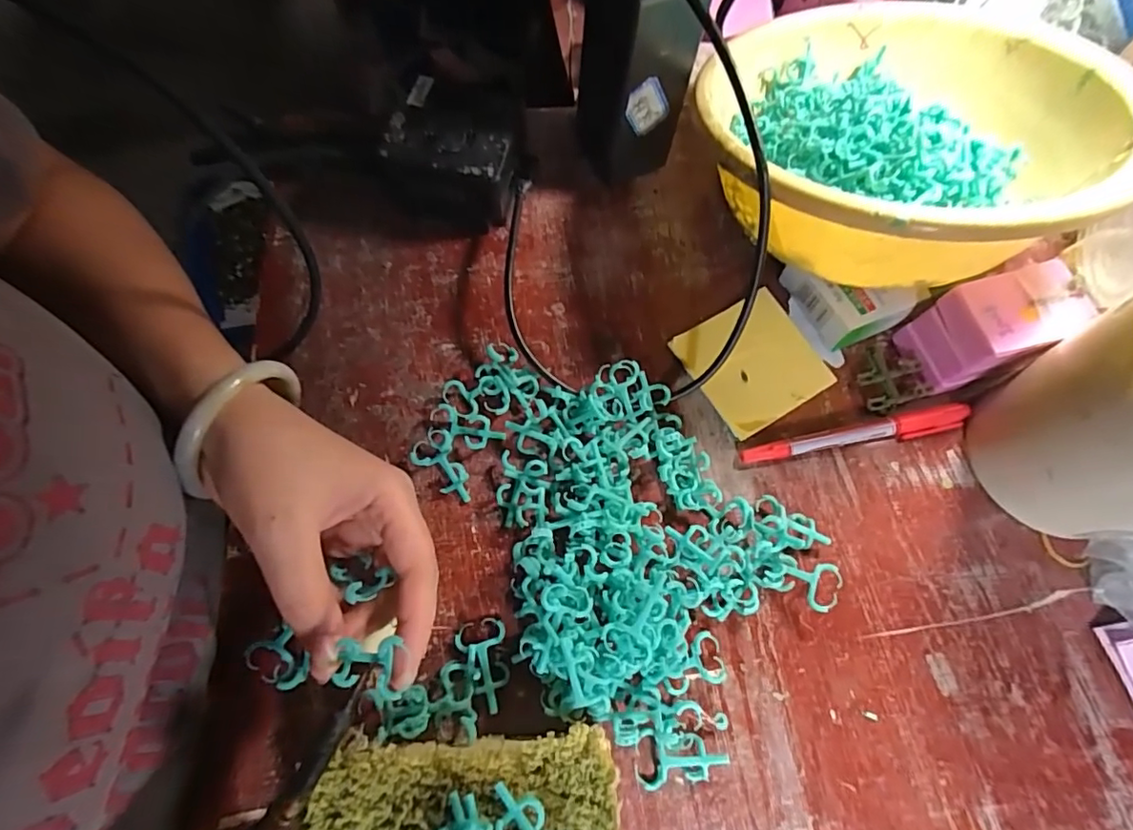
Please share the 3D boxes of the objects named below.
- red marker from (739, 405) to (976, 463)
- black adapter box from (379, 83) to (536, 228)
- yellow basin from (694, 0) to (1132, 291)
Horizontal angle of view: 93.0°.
[{"bbox_3d":[0.169,0.012,0.314,0.137,0.011,0.015,-10,70,-6],"label":"red marker"},{"bbox_3d":[-0.069,-0.165,0.345,0.084,0.061,0.062,9,69,2],"label":"black adapter box"},{"bbox_3d":[0.190,-0.171,0.309,0.212,0.078,0.233,1,69,-1],"label":"yellow basin"}]

